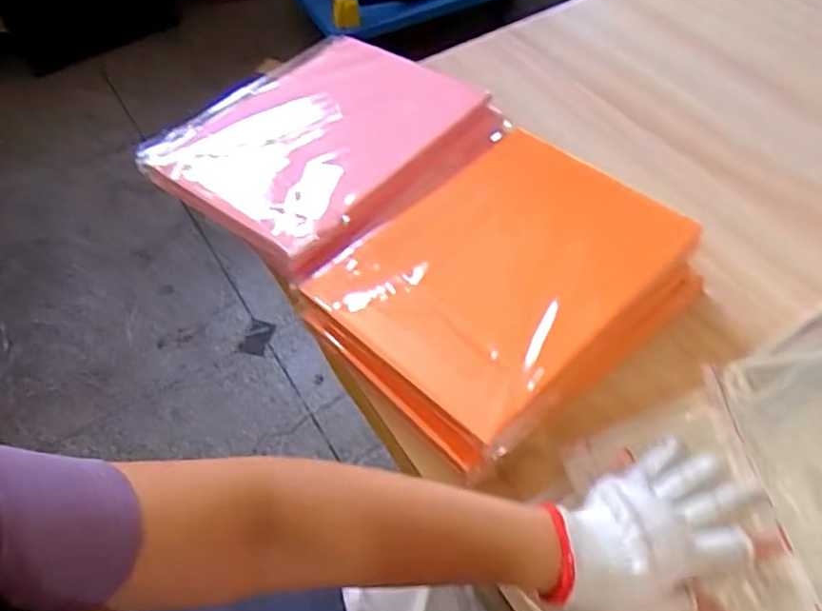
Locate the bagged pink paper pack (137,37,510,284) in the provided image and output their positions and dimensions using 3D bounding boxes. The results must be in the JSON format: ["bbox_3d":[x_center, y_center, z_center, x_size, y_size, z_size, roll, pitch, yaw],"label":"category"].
[{"bbox_3d":[-0.089,-0.177,0.667,0.248,0.042,0.310,36,62,27],"label":"bagged pink paper pack"}]

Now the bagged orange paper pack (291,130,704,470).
[{"bbox_3d":[0.086,-0.014,0.597,0.302,0.093,0.230,-38,59,-23],"label":"bagged orange paper pack"}]

